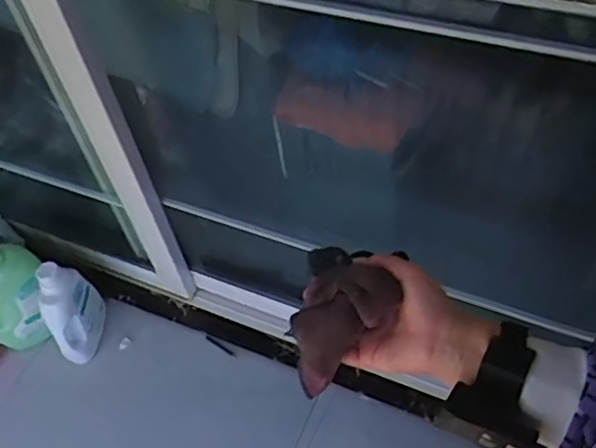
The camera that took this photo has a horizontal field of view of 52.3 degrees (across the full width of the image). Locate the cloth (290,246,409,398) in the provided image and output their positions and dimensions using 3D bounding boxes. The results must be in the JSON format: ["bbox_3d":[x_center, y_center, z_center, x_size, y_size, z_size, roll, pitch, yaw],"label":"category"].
[{"bbox_3d":[0.046,0.086,0.558,0.085,0.096,0.106,14,42,22],"label":"cloth"}]

